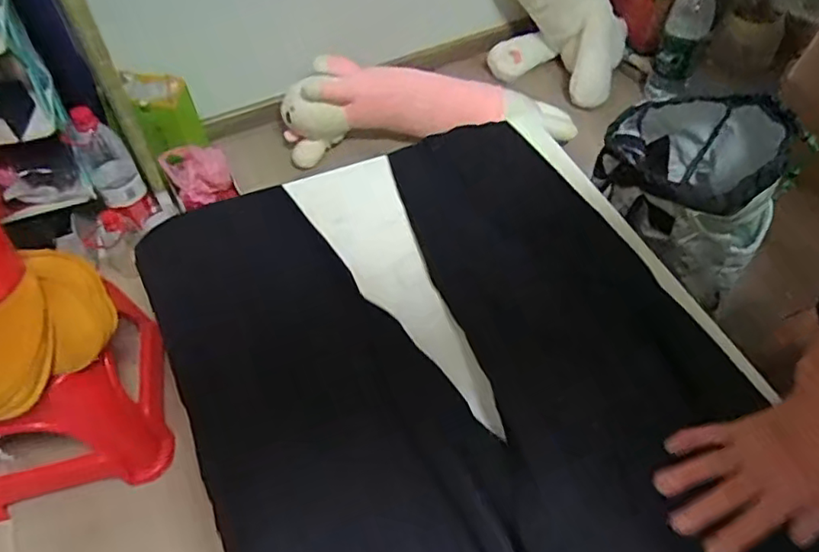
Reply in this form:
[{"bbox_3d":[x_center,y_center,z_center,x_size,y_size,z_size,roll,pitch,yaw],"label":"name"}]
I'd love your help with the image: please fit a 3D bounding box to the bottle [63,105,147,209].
[{"bbox_3d":[-0.588,-0.229,1.134,0.087,0.183,0.077,-25,54,-17],"label":"bottle"}]

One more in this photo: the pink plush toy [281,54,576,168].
[{"bbox_3d":[0.042,-0.432,1.469,0.696,0.210,0.203,-7,51,-3],"label":"pink plush toy"}]

